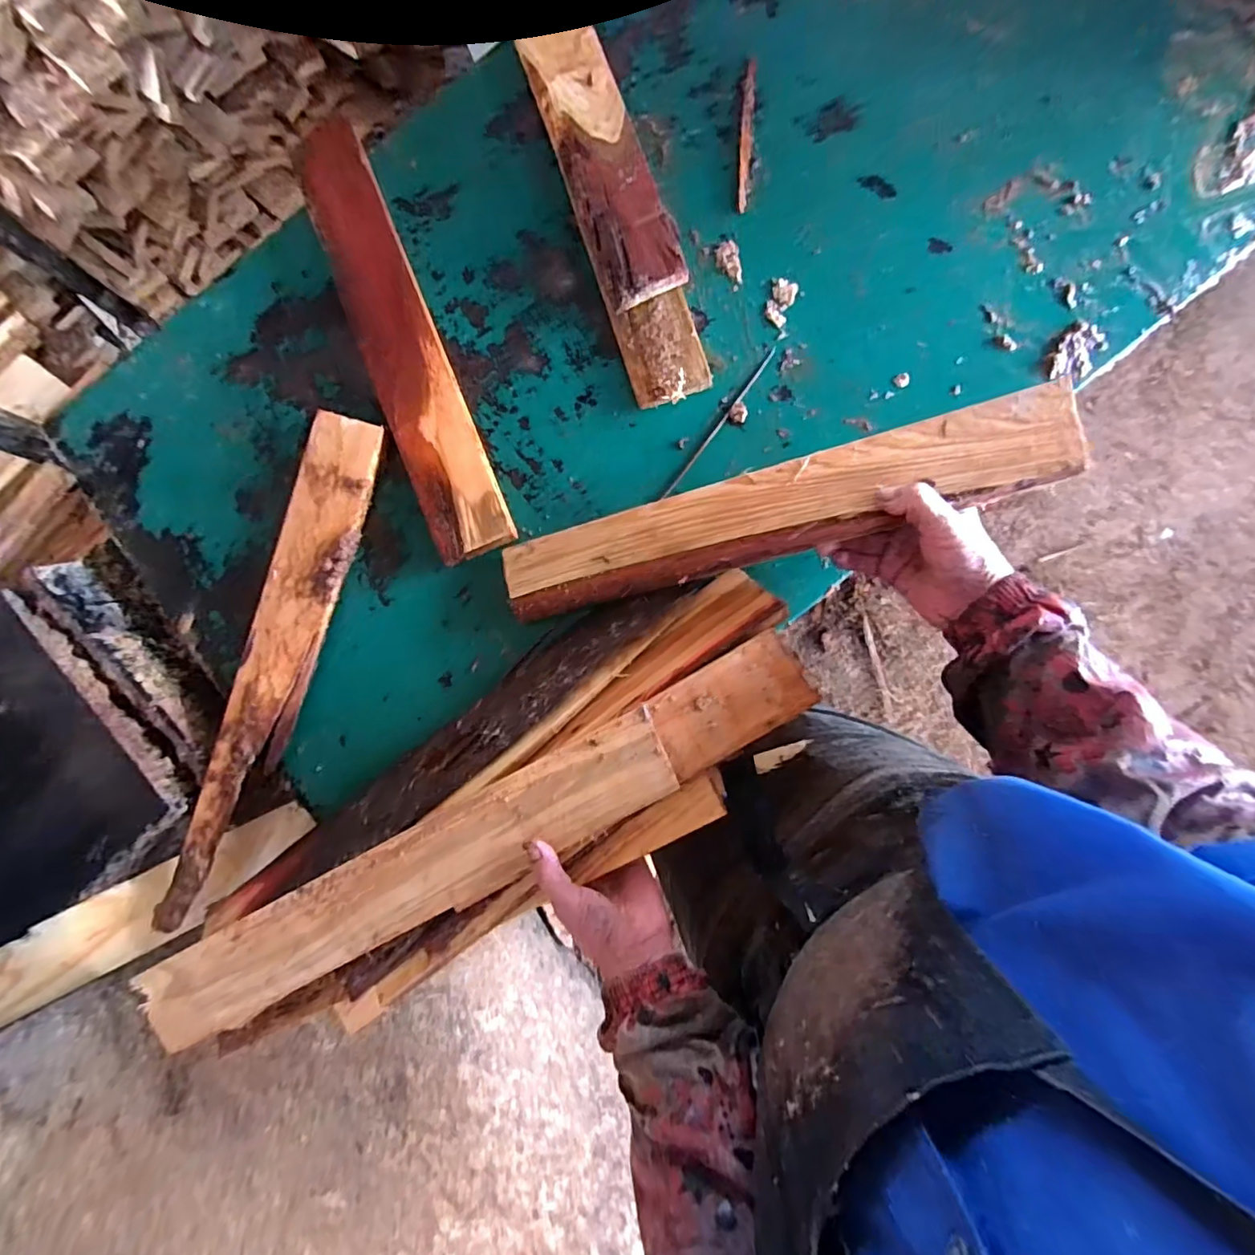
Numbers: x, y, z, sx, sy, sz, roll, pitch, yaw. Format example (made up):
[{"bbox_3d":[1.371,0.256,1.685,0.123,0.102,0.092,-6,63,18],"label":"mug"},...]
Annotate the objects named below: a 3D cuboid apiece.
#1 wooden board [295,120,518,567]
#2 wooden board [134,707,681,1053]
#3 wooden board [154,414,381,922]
[{"bbox_3d":[-0.225,-0.285,0.534,0.074,0.031,0.462,-23,83,1],"label":"wooden board"},{"bbox_3d":[-0.180,0.211,0.447,0.469,0.022,0.076,-29,83,3],"label":"wooden board"},{"bbox_3d":[-0.337,0.038,0.512,0.072,0.022,0.490,17,85,6],"label":"wooden board"}]

